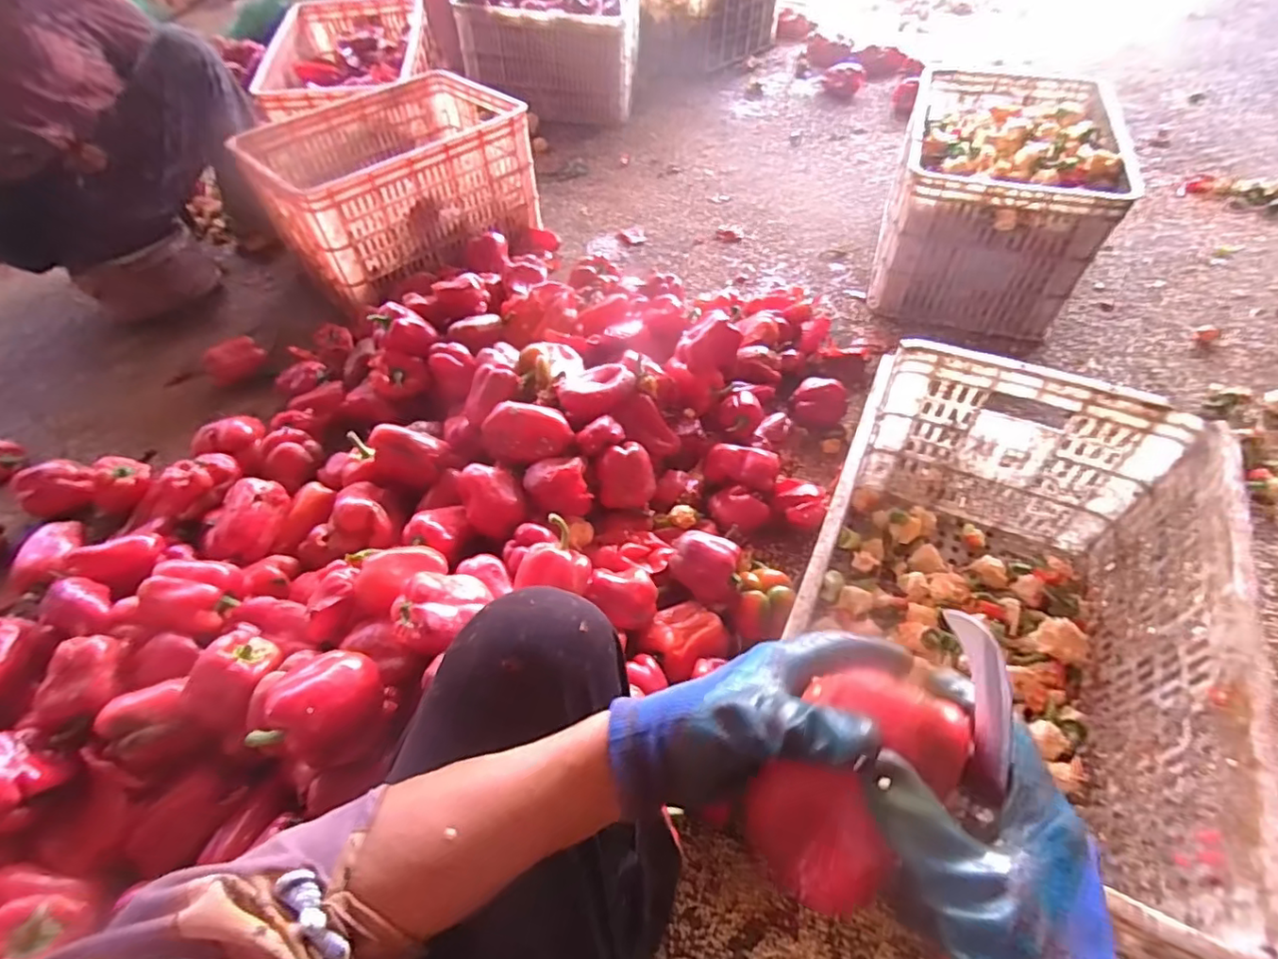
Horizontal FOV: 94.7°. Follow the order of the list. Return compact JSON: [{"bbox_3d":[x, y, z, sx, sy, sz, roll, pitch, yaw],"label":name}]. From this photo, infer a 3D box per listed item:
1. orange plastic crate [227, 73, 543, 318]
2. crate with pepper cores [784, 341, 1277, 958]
[{"bbox_3d":[-0.502,-0.620,1.243,0.333,0.231,0.503,36,62,26],"label":"orange plastic crate"},{"bbox_3d":[0.359,0.150,0.646,0.339,0.287,0.511,20,56,17],"label":"crate with pepper cores"}]

